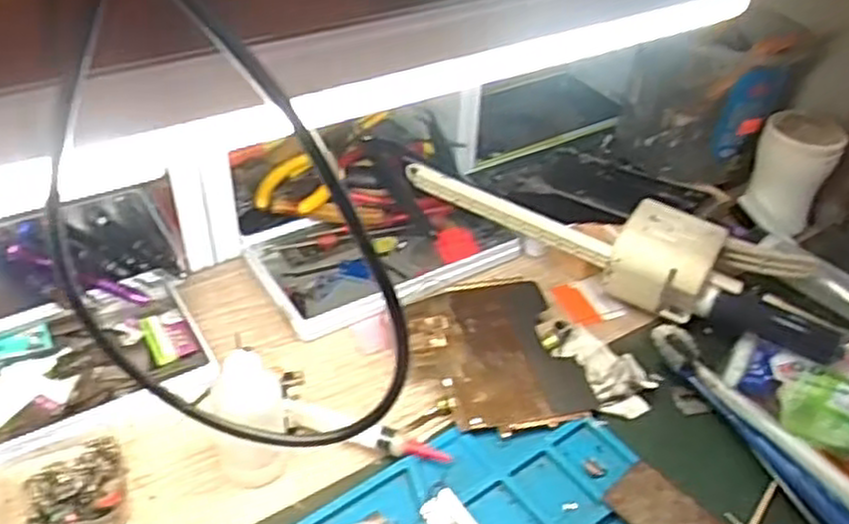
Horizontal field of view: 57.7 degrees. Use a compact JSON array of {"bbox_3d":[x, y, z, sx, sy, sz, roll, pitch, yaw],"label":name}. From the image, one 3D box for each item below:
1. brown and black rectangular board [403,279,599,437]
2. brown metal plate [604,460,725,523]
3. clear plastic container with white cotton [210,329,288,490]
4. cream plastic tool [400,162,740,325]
[{"bbox_3d":[0.044,0.057,0.474,0.095,0.011,0.112,-5,44,-14],"label":"brown and black rectangular board"},{"bbox_3d":[0.126,0.130,0.392,0.035,0.006,0.061,-30,52,-29],"label":"brown metal plate"},{"bbox_3d":[-0.088,0.079,0.388,0.034,0.076,0.027,-9,41,-15],"label":"clear plastic container with white cotton"},{"bbox_3d":[0.102,-0.028,0.542,0.227,0.052,0.063,26,44,25],"label":"cream plastic tool"}]

